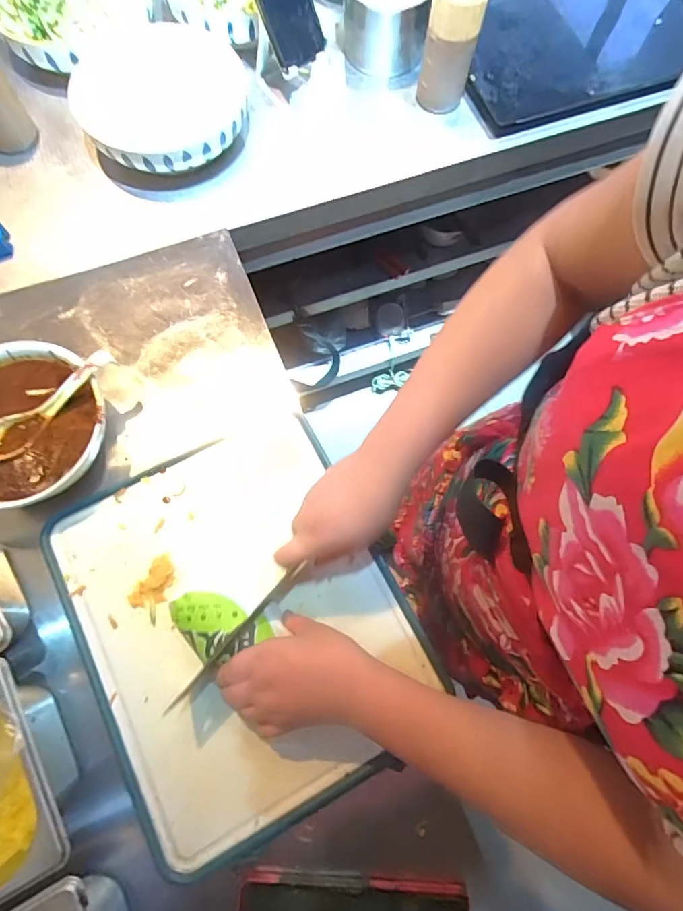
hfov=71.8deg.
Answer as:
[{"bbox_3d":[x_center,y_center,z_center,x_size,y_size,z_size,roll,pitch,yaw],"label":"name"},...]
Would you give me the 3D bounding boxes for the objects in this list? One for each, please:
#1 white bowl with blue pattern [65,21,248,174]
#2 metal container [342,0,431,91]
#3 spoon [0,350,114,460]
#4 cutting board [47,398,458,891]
[{"bbox_3d":[-0.242,-0.482,0.646,0.220,0.056,0.250,-25,76,-9],"label":"white bowl with blue pattern"},{"bbox_3d":[0.062,-0.638,0.696,0.134,0.111,0.142,10,74,1],"label":"metal container"},{"bbox_3d":[-0.311,-0.055,0.489,0.040,0.027,0.163,44,77,11],"label":"spoon"},{"bbox_3d":[-0.101,0.155,0.473,0.298,0.014,0.361,-29,76,-9],"label":"cutting board"}]

